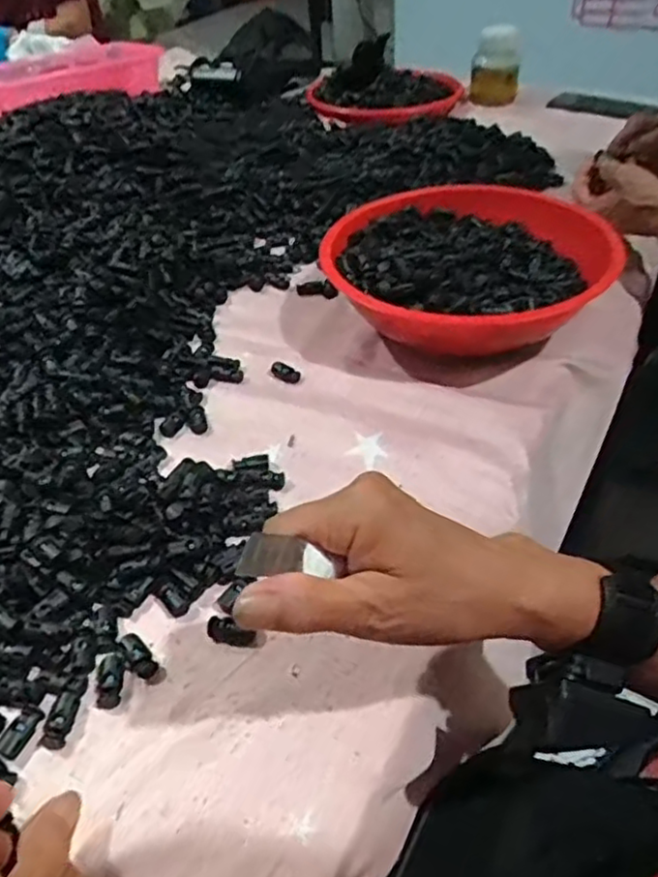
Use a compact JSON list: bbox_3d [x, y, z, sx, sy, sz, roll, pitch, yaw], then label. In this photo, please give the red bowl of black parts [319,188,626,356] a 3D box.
[{"bbox_3d":[0.115,-0.148,0.622,0.231,0.083,0.237,-1,43,1],"label":"red bowl of black parts"}]

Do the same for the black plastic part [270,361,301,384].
[{"bbox_3d":[-0.038,-0.057,0.591,0.031,0.008,0.016,34,53,32],"label":"black plastic part"}]

